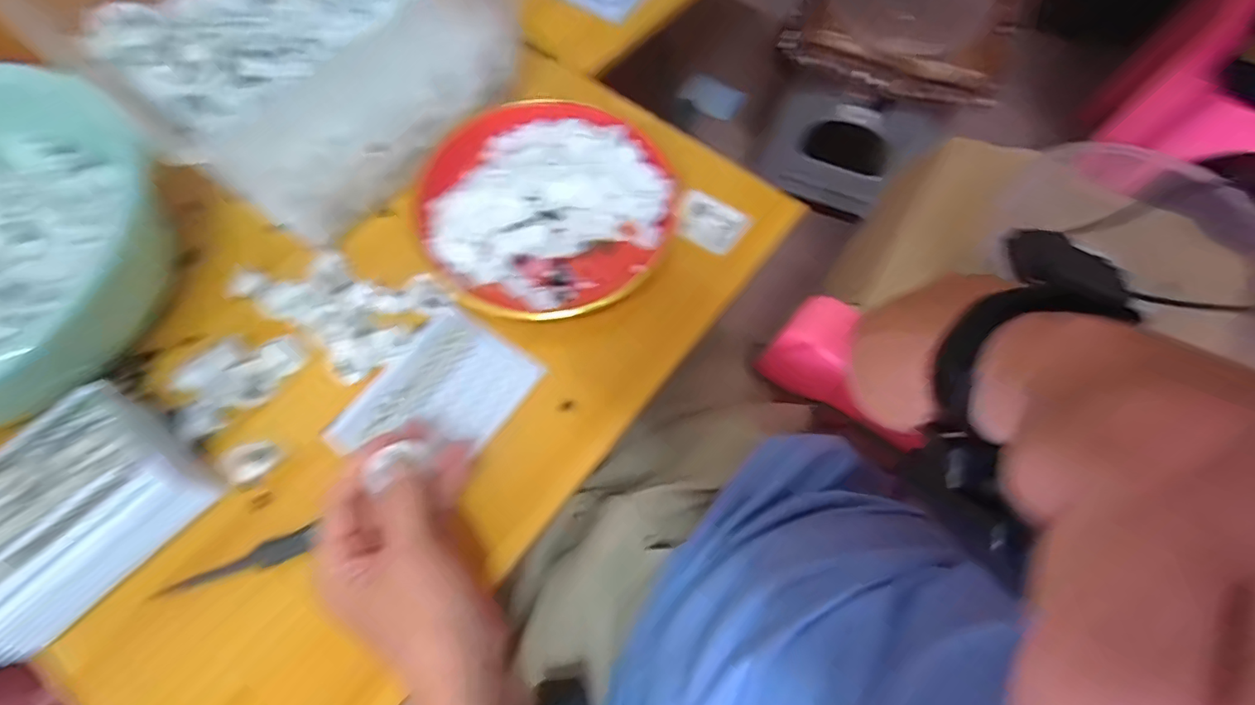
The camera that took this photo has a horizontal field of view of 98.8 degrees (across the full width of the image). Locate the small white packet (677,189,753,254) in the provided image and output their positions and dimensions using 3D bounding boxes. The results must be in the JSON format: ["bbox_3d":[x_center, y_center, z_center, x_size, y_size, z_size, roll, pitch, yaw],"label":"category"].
[{"bbox_3d":[0.075,-0.117,0.482,0.061,0.007,0.052,30,68,6],"label":"small white packet"}]

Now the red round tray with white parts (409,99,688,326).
[{"bbox_3d":[-0.070,-0.127,0.465,0.211,0.036,0.200,0,67,1],"label":"red round tray with white parts"}]

